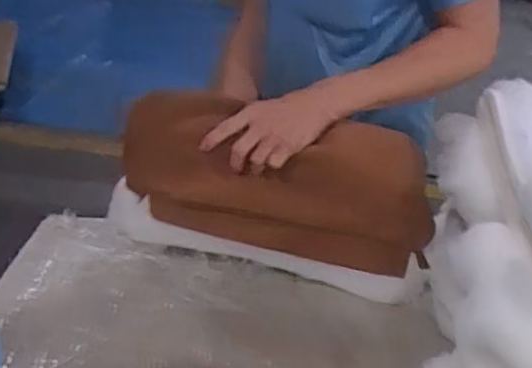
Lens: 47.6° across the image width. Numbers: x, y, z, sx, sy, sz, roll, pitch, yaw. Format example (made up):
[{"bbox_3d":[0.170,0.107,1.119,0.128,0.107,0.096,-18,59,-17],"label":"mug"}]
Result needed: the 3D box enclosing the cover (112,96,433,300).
[{"bbox_3d":[0.009,0.021,0.865,0.462,0.269,0.085,11,33,7],"label":"cover"}]

